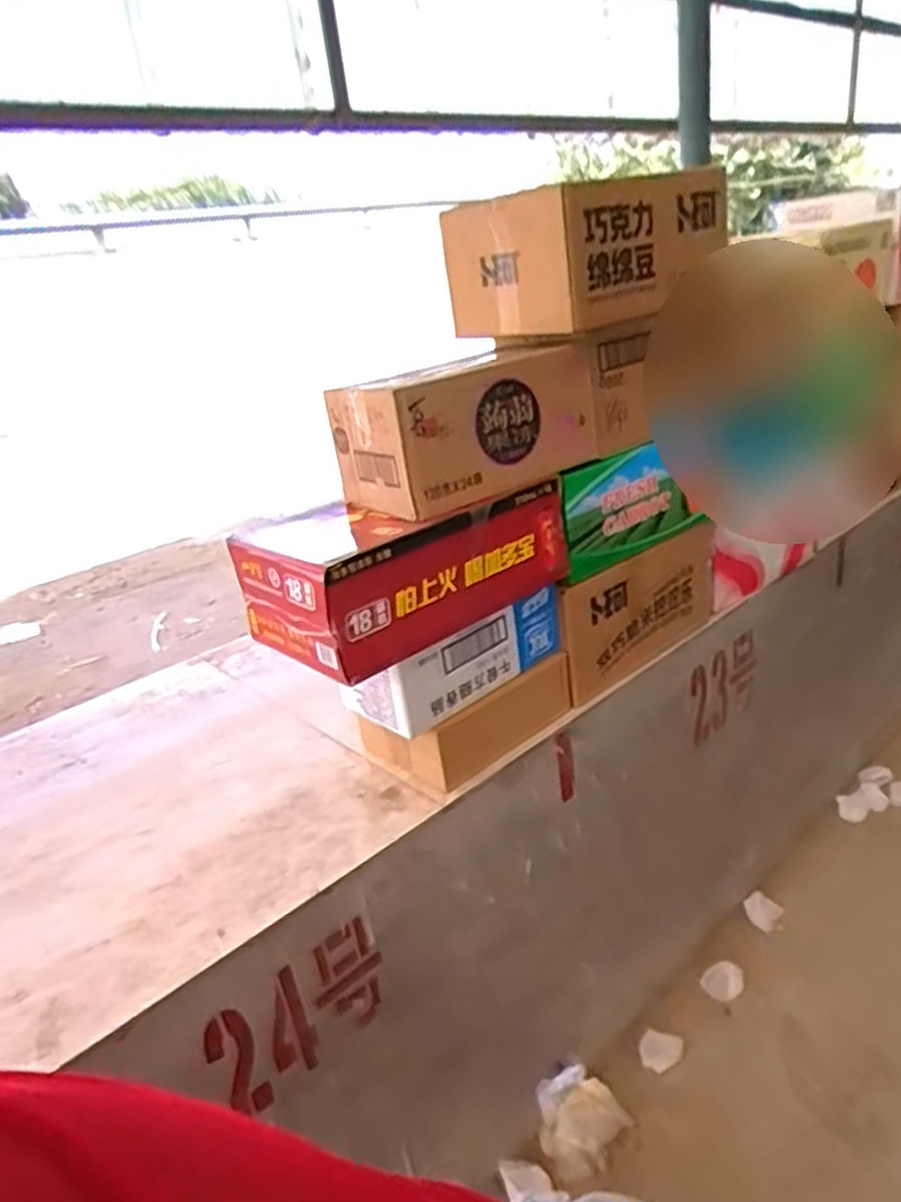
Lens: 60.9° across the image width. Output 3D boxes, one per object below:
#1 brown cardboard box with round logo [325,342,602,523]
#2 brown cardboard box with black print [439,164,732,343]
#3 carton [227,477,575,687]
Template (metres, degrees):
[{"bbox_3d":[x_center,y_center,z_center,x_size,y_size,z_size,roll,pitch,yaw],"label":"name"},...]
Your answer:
[{"bbox_3d":[0.032,-0.254,1.101,0.359,0.168,0.183,-22,27,-32],"label":"brown cardboard box with round logo"},{"bbox_3d":[0.212,-0.542,1.220,0.381,0.191,0.274,-22,27,-31],"label":"brown cardboard box with black print"},{"bbox_3d":[-0.050,-0.051,1.081,0.422,0.151,0.209,-23,28,-34],"label":"carton"}]

